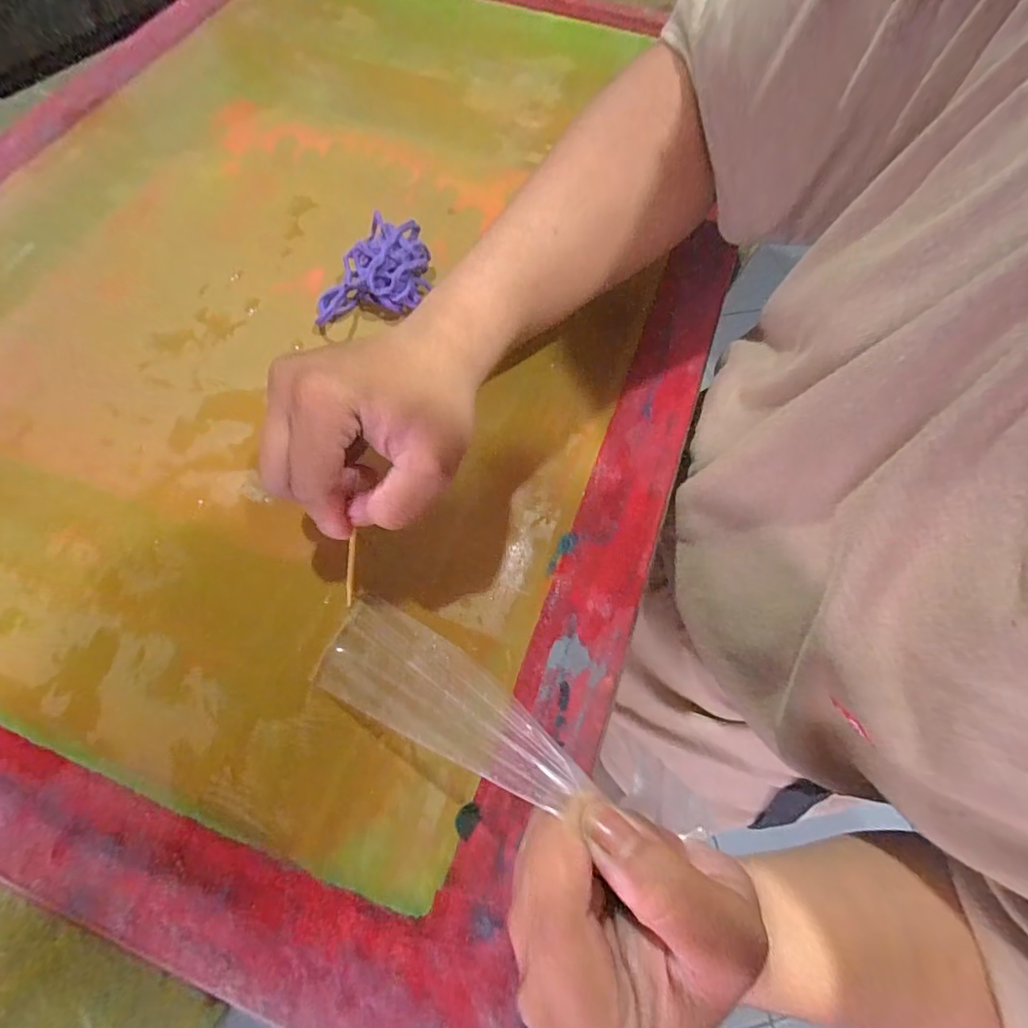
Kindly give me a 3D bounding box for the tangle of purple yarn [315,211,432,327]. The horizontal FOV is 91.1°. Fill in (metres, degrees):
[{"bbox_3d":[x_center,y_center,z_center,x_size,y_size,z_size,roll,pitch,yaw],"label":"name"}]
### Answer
[{"bbox_3d":[-0.083,-0.148,0.302,0.060,0.023,0.071,1,65,-1],"label":"tangle of purple yarn"}]

